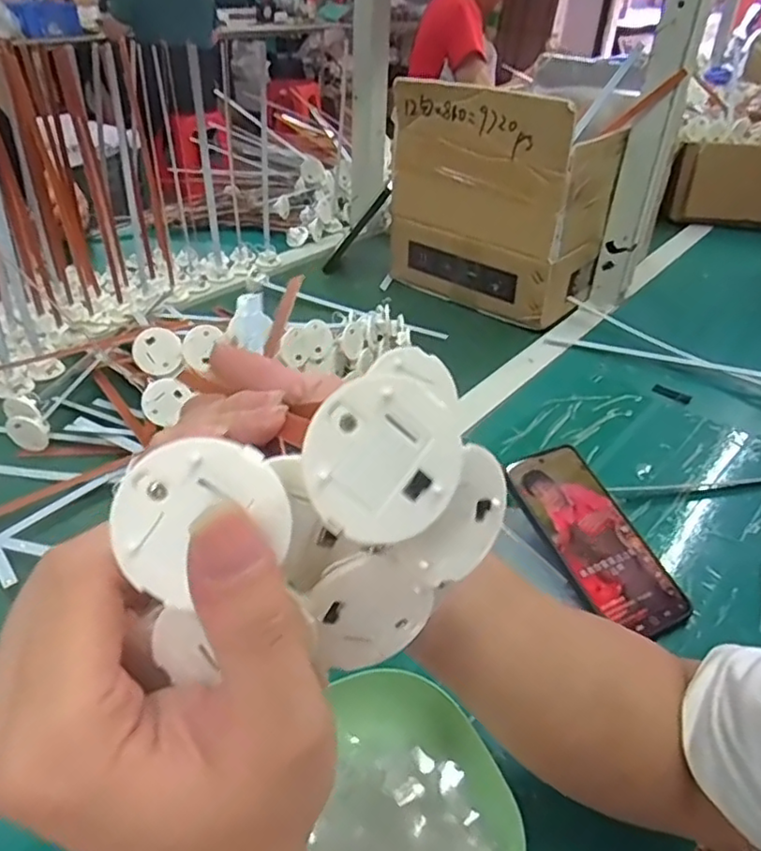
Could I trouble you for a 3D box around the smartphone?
[{"bbox_3d":[0.168,0.086,0.490,0.078,0.009,0.159,-19,61,-28],"label":"smartphone"}]

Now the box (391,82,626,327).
[{"bbox_3d":[0.162,-0.302,0.844,0.259,0.265,0.143,30,44,32],"label":"box"}]

